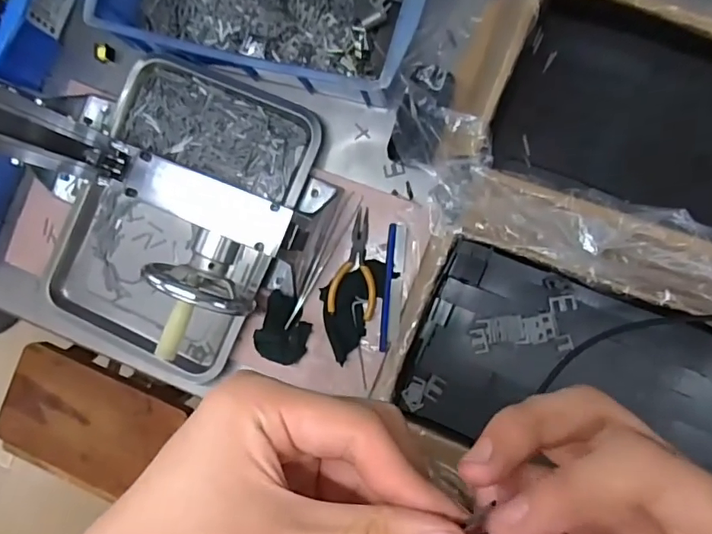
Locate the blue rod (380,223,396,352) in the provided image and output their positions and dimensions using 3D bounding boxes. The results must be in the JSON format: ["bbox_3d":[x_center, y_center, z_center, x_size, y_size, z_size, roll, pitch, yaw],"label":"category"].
[{"bbox_3d":[0.036,0.023,0.594,0.008,0.006,0.143,5,90,9],"label":"blue rod"}]

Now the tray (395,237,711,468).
[{"bbox_3d":[0.234,0.121,0.522,0.350,0.023,0.188,22,92,9],"label":"tray"}]

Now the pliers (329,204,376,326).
[{"bbox_3d":[0.003,-0.005,0.596,0.051,0.011,0.123,11,91,9],"label":"pliers"}]

